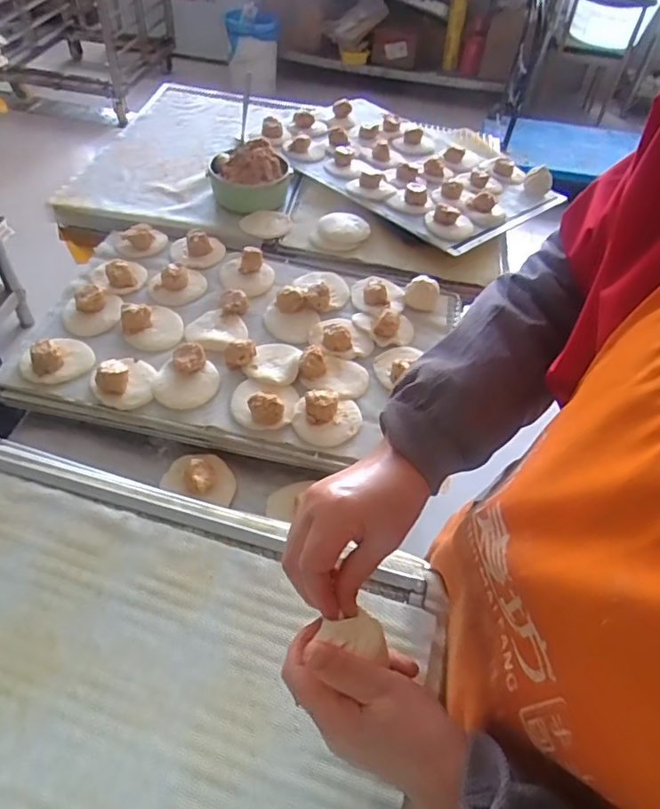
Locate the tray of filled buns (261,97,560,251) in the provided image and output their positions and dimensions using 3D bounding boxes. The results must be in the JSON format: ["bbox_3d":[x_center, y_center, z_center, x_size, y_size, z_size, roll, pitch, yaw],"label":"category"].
[{"bbox_3d":[0.161,-0.534,1.191,0.461,0.053,0.605,-32,59,-29],"label":"tray of filled buns"}]

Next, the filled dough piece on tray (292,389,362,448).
[{"bbox_3d":[-0.002,0.015,0.728,0.087,0.030,0.072,-5,50,-11],"label":"filled dough piece on tray"}]

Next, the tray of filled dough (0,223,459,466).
[{"bbox_3d":[-0.126,-0.111,0.838,0.584,0.059,0.409,14,49,6],"label":"tray of filled dough"}]

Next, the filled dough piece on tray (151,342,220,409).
[{"bbox_3d":[-0.195,-0.040,0.756,0.085,0.038,0.087,3,49,-4],"label":"filled dough piece on tray"}]

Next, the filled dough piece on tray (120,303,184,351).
[{"bbox_3d":[-0.257,-0.117,0.816,0.083,0.032,0.078,-10,51,-15],"label":"filled dough piece on tray"}]

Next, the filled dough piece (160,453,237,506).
[{"bbox_3d":[-0.161,0.082,0.711,0.093,0.032,0.078,13,49,5],"label":"filled dough piece"}]

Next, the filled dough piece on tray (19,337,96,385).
[{"bbox_3d":[-0.371,-0.066,0.762,0.094,0.038,0.081,-34,60,-30],"label":"filled dough piece on tray"}]

